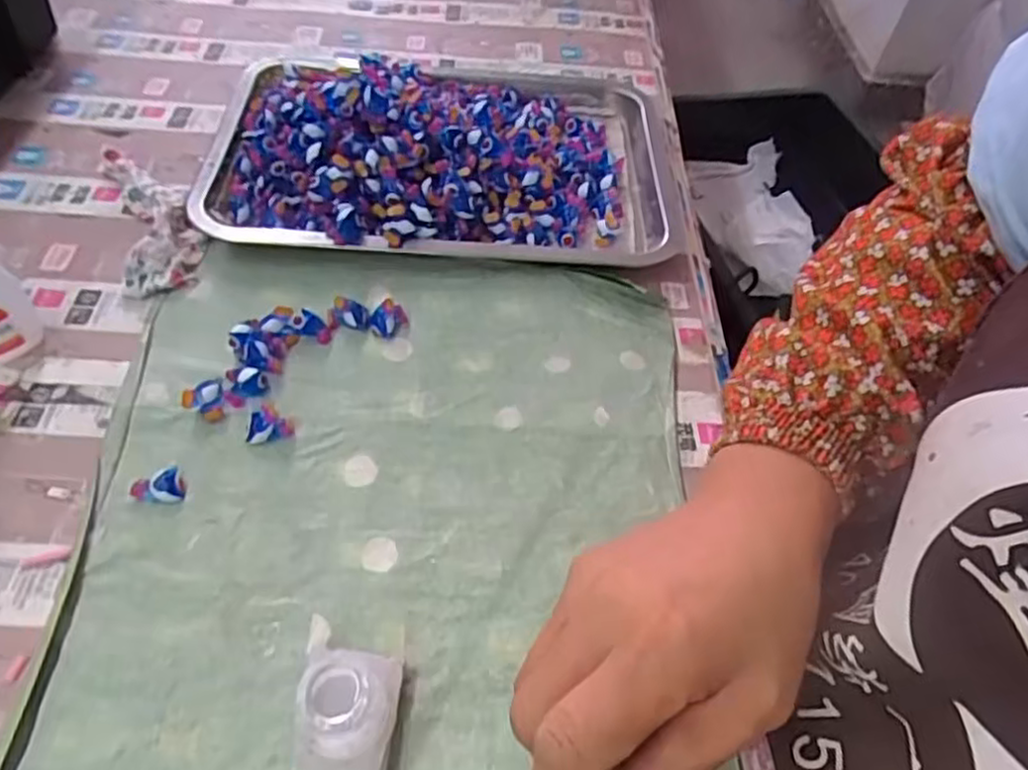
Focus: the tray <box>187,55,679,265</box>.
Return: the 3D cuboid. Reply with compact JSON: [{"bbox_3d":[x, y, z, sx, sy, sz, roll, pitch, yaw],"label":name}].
[{"bbox_3d":[-0.048,-0.169,0.491,0.311,0.062,0.211,3,52,-4],"label":"tray"}]

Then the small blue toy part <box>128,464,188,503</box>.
[{"bbox_3d":[-0.170,0.048,0.342,0.025,0.010,0.016,-4,53,-9],"label":"small blue toy part"}]

